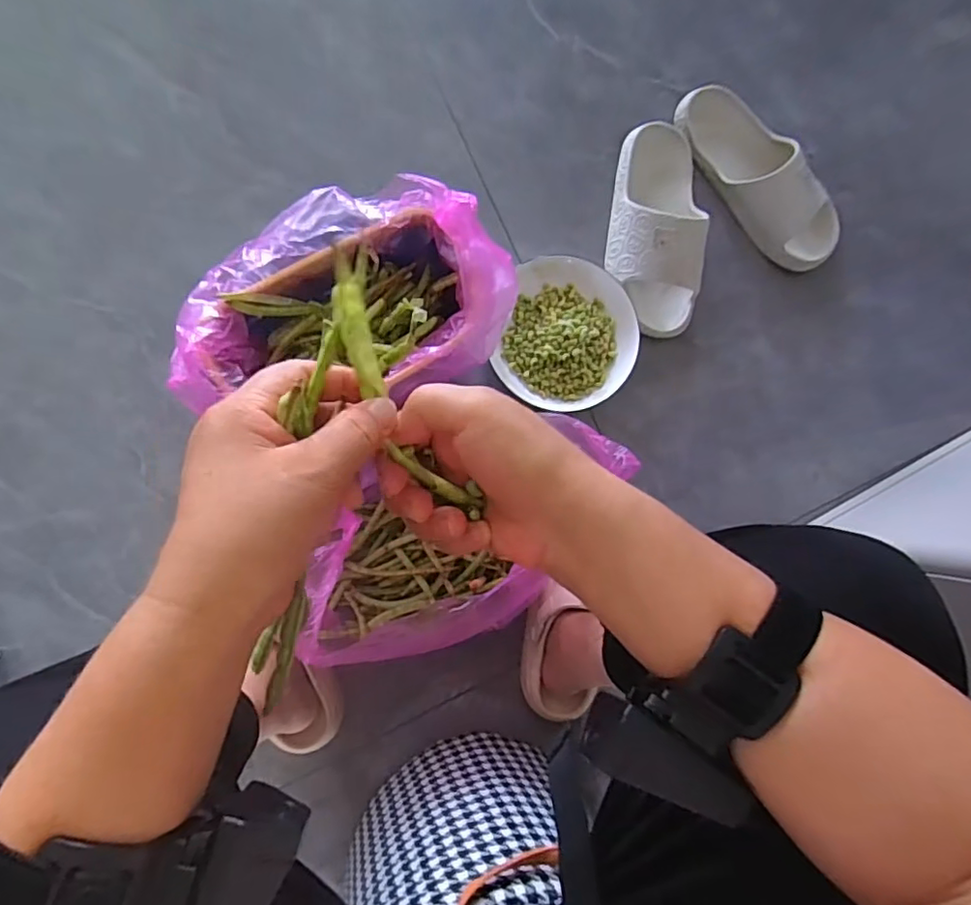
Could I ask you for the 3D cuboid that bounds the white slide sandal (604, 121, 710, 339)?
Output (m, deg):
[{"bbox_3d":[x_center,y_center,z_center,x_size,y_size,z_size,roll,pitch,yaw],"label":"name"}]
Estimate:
[{"bbox_3d":[0.207,-0.274,0.704,0.107,0.071,0.262,2,84,-7],"label":"white slide sandal"}]

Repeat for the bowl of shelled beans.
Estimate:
[{"bbox_3d":[0.098,-0.135,0.696,0.151,0.044,0.173,18,83,-5],"label":"bowl of shelled beans"}]

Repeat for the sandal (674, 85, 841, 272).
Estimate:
[{"bbox_3d":[0.335,-0.340,0.722,0.097,0.059,0.258,-44,91,-9],"label":"sandal"}]

